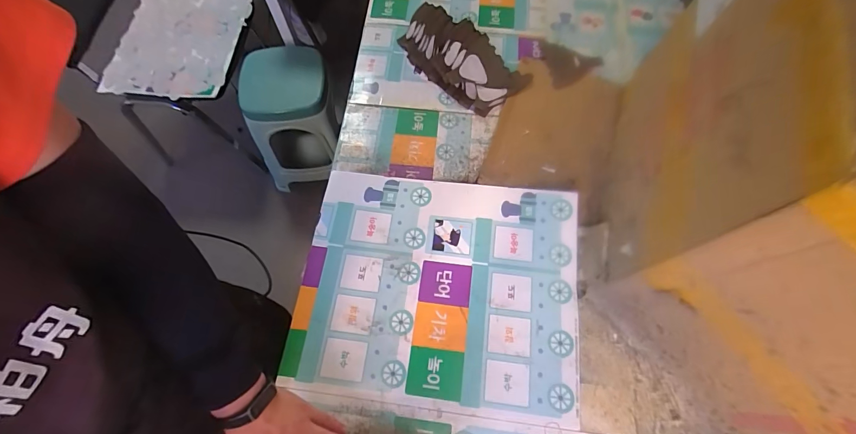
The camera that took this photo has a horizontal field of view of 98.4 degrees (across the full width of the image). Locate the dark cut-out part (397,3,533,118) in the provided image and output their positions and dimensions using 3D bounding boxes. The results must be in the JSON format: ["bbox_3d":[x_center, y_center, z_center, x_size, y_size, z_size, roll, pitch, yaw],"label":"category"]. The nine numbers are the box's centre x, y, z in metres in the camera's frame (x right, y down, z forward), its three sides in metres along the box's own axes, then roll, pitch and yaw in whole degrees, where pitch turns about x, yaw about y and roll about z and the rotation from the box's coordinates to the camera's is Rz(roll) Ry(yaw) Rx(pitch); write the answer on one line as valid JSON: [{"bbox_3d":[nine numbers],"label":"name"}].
[{"bbox_3d":[0.056,-0.360,0.812,0.169,0.048,0.336,-42,72,-15],"label":"dark cut-out part"}]

